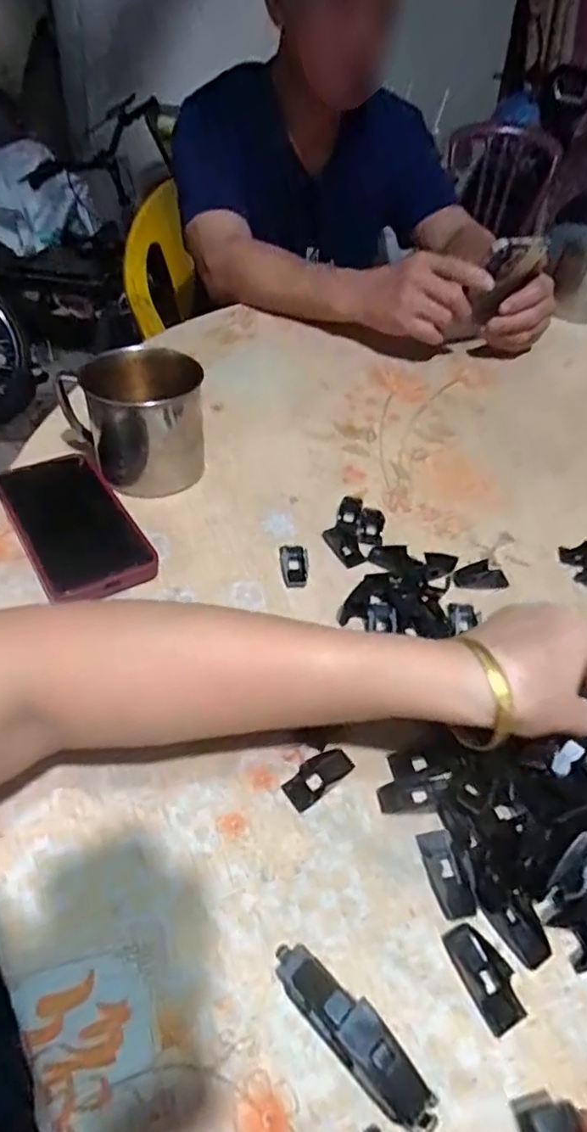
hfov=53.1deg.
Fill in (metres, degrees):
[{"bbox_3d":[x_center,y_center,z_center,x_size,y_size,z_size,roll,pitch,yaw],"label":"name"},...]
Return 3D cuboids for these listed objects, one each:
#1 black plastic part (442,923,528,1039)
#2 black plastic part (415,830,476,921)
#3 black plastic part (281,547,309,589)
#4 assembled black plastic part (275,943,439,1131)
[{"bbox_3d":[0.090,0.190,0.273,0.022,0.004,0.041,-16,49,-22],"label":"black plastic part"},{"bbox_3d":[0.078,0.157,0.301,0.018,0.007,0.041,-5,46,-12],"label":"black plastic part"},{"bbox_3d":[0.002,0.000,0.438,0.020,0.004,0.041,-1,45,-8],"label":"black plastic part"},{"bbox_3d":[0.025,0.195,0.247,0.019,0.022,0.083,-32,56,-32],"label":"assembled black plastic part"}]

